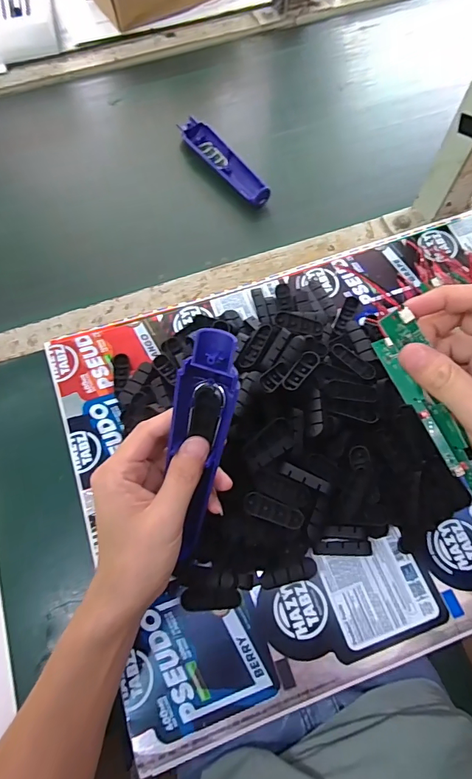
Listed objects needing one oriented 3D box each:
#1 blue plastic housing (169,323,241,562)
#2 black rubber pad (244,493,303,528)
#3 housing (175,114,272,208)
[{"bbox_3d":[-0.024,0.039,0.290,0.039,0.023,0.161,8,110,4],"label":"blue plastic housing"},{"bbox_3d":[0.030,0.097,0.345,0.047,0.006,0.016,17,71,10],"label":"black rubber pad"},{"bbox_3d":[-0.015,-0.295,0.560,0.039,0.016,0.167,-36,71,-13],"label":"housing"}]

